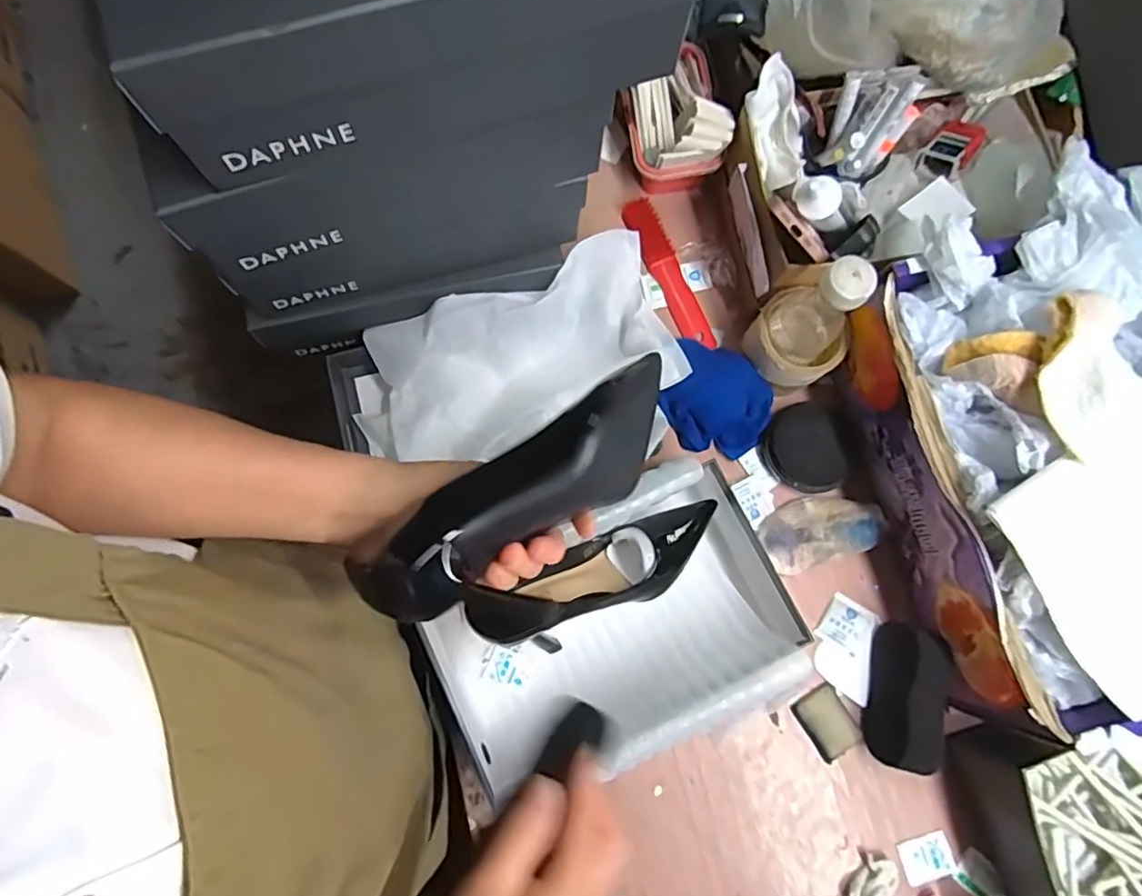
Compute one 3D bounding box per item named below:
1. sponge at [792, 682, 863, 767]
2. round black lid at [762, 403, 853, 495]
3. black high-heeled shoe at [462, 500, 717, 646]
[{"bbox_3d":[0.249,0.266,0.587,0.047,0.011,0.061,-30,80,-7],"label":"sponge"},{"bbox_3d":[0.243,0.000,0.628,0.074,0.028,0.091,-6,78,-2],"label":"round black lid"},{"bbox_3d":[0.037,0.116,0.569,0.225,0.087,0.071,-20,79,-5],"label":"black high-heeled shoe"}]

